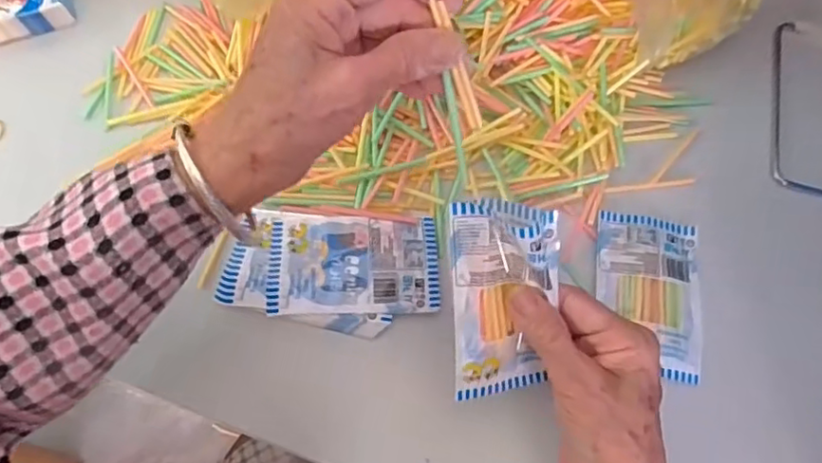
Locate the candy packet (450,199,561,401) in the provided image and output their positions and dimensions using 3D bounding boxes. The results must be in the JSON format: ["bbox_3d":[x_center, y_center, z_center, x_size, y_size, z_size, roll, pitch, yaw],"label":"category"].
[{"bbox_3d":[0.046,0.036,0.311,0.053,0.027,0.101,4,106,3],"label":"candy packet"}]

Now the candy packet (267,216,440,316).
[{"bbox_3d":[-0.036,0.020,0.389,0.104,0.013,0.065,-2,65,0],"label":"candy packet"}]

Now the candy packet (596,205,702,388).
[{"bbox_3d":[0.150,0.037,0.387,0.065,0.008,0.102,8,65,5],"label":"candy packet"}]

